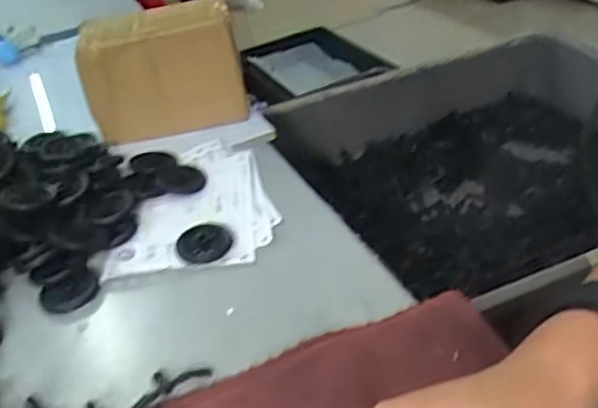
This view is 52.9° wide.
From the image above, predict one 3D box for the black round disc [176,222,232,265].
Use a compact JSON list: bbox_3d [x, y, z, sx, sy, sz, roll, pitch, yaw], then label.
[{"bbox_3d":[-0.065,0.026,0.412,0.036,0.007,0.038,-5,36,3],"label":"black round disc"}]

